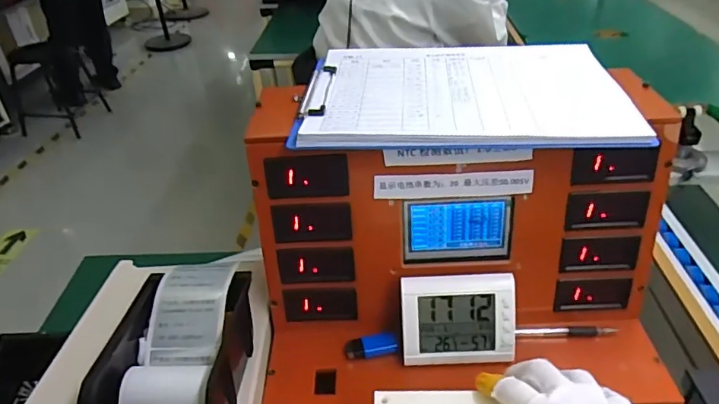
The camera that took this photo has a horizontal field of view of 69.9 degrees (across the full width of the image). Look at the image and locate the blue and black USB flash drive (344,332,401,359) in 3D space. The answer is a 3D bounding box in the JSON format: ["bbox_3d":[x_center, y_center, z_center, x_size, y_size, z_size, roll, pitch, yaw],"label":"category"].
[{"bbox_3d":[0.014,0.151,0.540,0.057,0.011,0.025,-4,35,-1],"label":"blue and black USB flash drive"}]

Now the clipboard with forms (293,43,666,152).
[{"bbox_3d":[0.098,-0.114,0.526,0.303,0.021,0.219,1,36,6],"label":"clipboard with forms"}]

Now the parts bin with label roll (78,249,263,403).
[{"bbox_3d":[-0.161,0.136,0.470,0.105,0.064,0.202,0,36,4],"label":"parts bin with label roll"}]

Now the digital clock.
[{"bbox_3d":[0.098,0.119,0.517,0.111,0.092,0.022,-1,9,2],"label":"digital clock"}]

